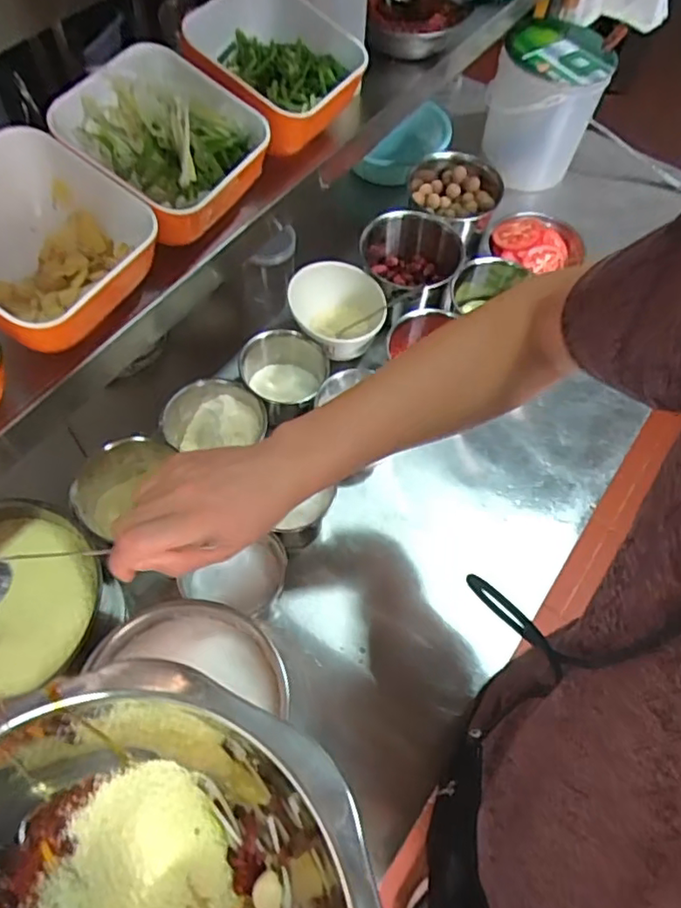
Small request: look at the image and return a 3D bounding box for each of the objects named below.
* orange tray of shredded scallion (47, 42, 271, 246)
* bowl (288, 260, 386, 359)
[{"bbox_3d":[-0.163,-0.282,0.561,0.147,0.095,0.150,29,65,12],"label":"orange tray of shredded scallion"},{"bbox_3d":[-0.006,-0.206,0.876,0.141,0.088,0.127,4,62,0],"label":"bowl"}]

